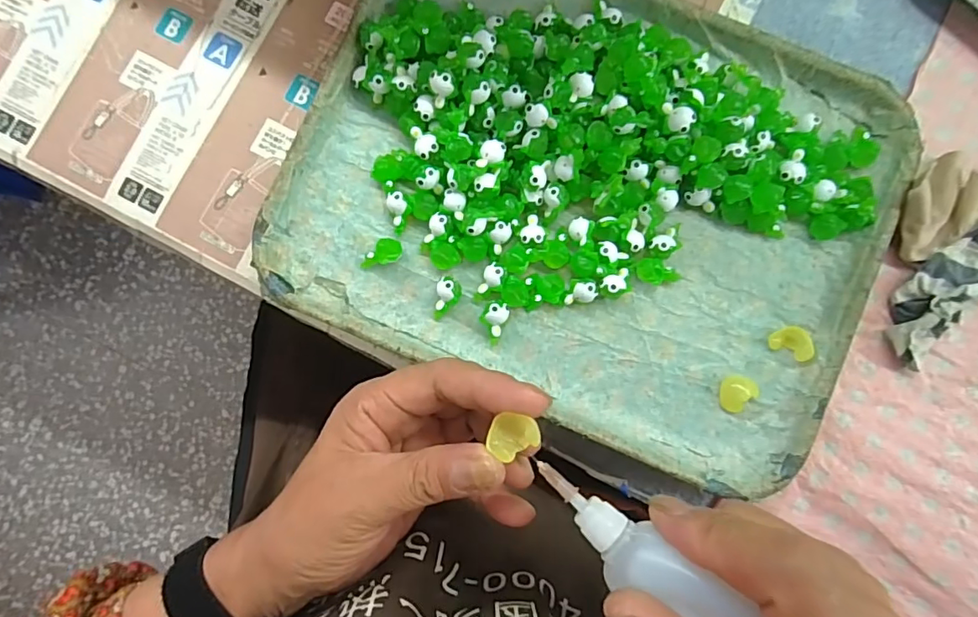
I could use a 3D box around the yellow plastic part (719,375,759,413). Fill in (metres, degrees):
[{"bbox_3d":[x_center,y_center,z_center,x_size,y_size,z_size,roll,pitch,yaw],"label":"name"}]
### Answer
[{"bbox_3d":[0.148,0.051,0.310,0.021,0.009,0.021,7,86,1],"label":"yellow plastic part"}]

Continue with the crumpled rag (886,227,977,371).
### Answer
[{"bbox_3d":[0.269,-0.010,0.313,0.035,0.025,0.088,39,88,3],"label":"crumpled rag"}]

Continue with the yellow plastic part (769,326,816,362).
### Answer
[{"bbox_3d":[0.179,0.020,0.310,0.021,0.014,0.016,27,87,3],"label":"yellow plastic part"}]

